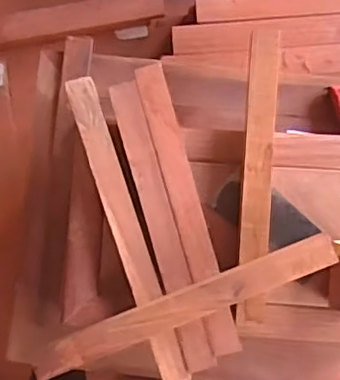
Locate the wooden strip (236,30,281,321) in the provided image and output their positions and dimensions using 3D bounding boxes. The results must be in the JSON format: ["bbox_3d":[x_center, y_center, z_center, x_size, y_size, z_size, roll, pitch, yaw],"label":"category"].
[{"bbox_3d":[0.098,-0.016,0.682,0.033,0.019,0.322,3,89,2],"label":"wooden strip"}]

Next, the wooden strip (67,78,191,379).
[{"bbox_3d":[-0.049,0.045,0.689,0.035,0.018,0.354,-19,88,2],"label":"wooden strip"}]

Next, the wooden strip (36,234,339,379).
[{"bbox_3d":[0.016,0.123,0.653,0.327,0.022,0.035,-23,88,2],"label":"wooden strip"}]

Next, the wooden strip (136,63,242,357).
[{"bbox_3d":[0.018,0.021,0.688,0.035,0.019,0.328,-16,88,2],"label":"wooden strip"}]

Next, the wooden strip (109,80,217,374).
[{"bbox_3d":[-0.009,0.040,0.684,0.034,0.015,0.325,-16,88,2],"label":"wooden strip"}]

